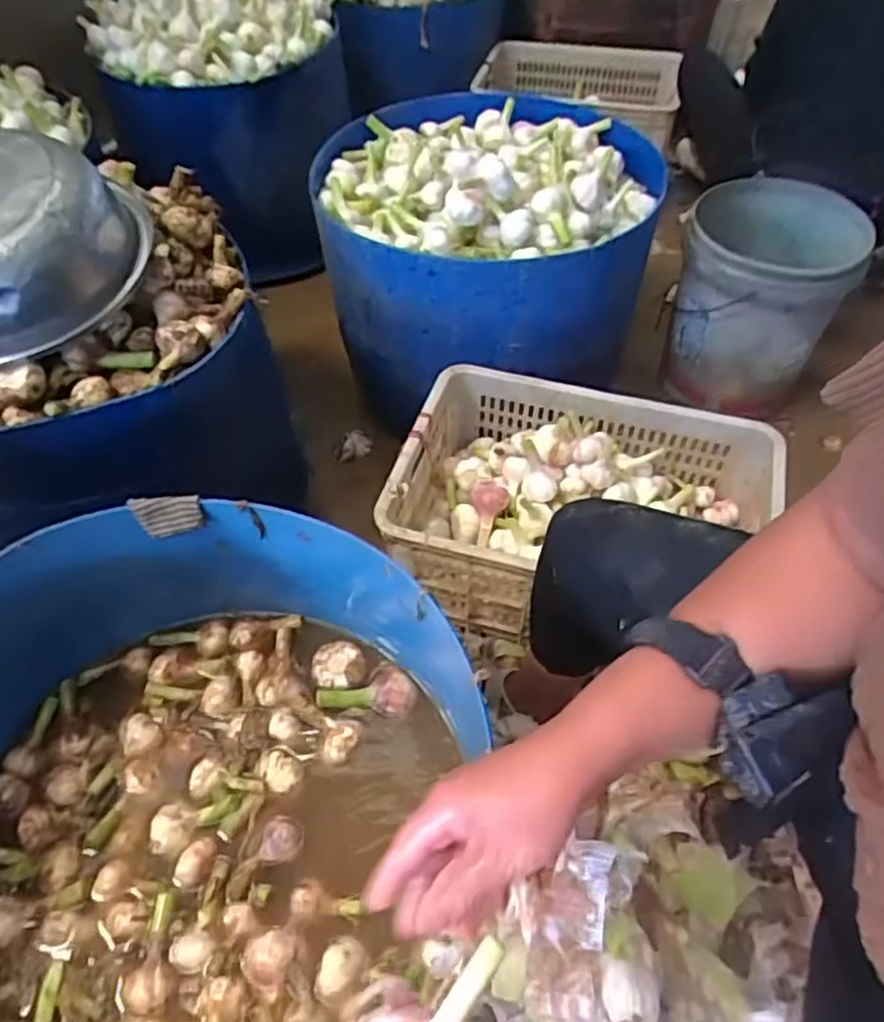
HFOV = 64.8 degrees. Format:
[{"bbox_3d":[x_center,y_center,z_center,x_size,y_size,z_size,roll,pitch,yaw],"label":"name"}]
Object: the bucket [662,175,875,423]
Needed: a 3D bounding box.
[{"bbox_3d":[0.621,-0.410,1.392,0.309,0.363,0.346,24,54,18],"label":"bucket"}]

